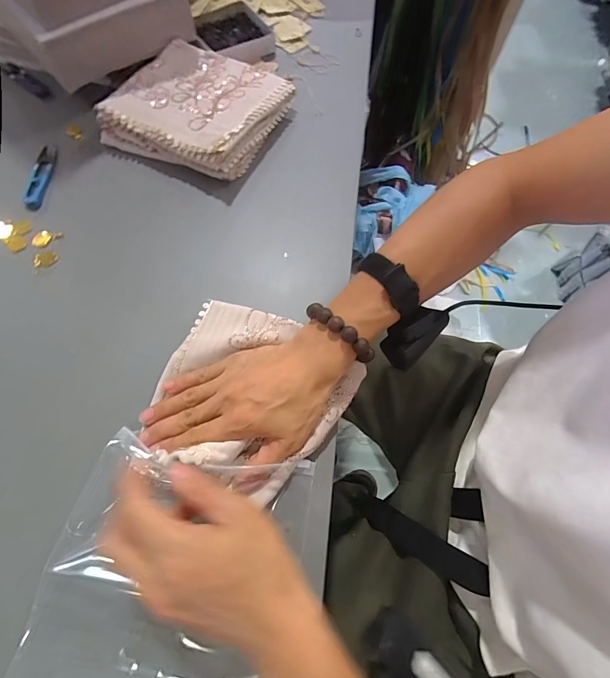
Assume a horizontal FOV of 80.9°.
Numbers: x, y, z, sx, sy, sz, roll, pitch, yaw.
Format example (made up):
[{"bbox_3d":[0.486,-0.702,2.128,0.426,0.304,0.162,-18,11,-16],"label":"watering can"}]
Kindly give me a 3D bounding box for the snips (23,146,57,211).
[{"bbox_3d":[-0.332,-0.205,0.449,0.022,0.009,0.104,1,68,-1],"label":"snips"}]

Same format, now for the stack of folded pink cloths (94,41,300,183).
[{"bbox_3d":[-0.136,-0.310,0.473,0.192,0.051,0.187,23,69,8],"label":"stack of folded pink cloths"}]

